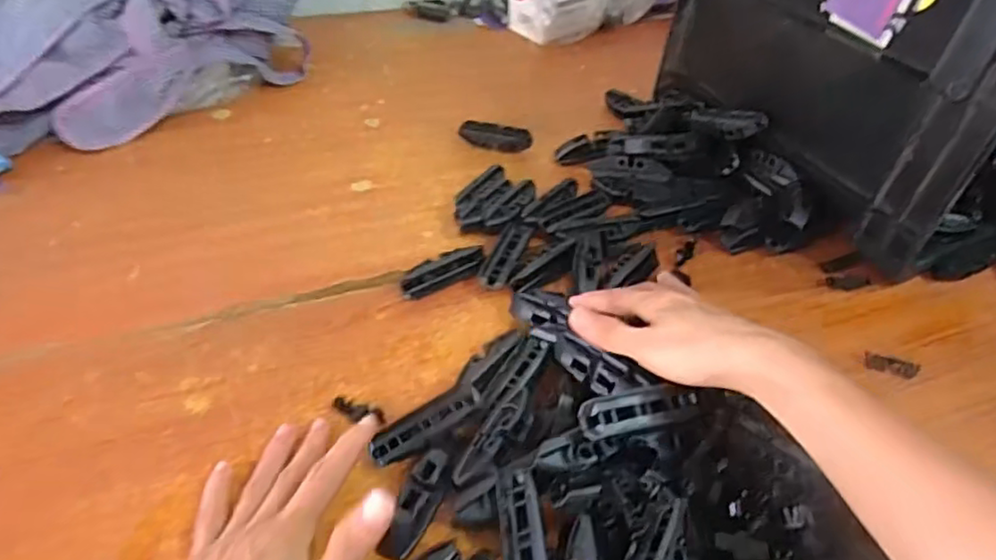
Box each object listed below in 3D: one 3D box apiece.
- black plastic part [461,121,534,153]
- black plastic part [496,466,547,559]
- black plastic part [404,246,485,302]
[{"bbox_3d":[-0.002,-0.138,0.625,0.069,0.021,0.017,10,44,5],"label":"black plastic part"},{"bbox_3d":[0.012,0.127,0.334,0.020,0.015,0.065,-3,44,-7],"label":"black plastic part"},{"bbox_3d":[-0.041,-0.006,0.493,0.067,0.015,0.023,-18,48,-21],"label":"black plastic part"}]

